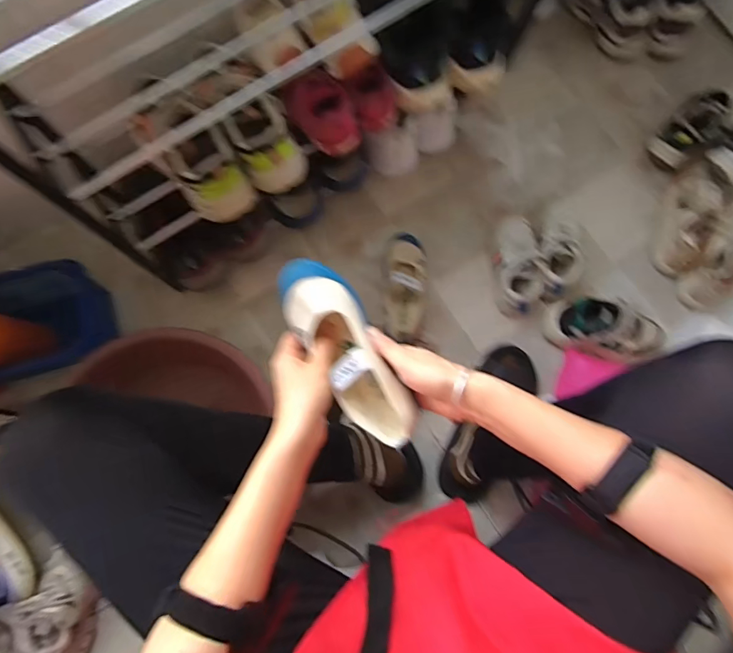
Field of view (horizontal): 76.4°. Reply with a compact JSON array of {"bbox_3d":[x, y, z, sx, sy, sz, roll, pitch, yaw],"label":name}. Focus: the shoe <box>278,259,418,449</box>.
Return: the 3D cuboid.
[{"bbox_3d":[-0.019,0.023,0.448,0.063,0.055,0.188,-31,97,-6],"label":"shoe"}]

